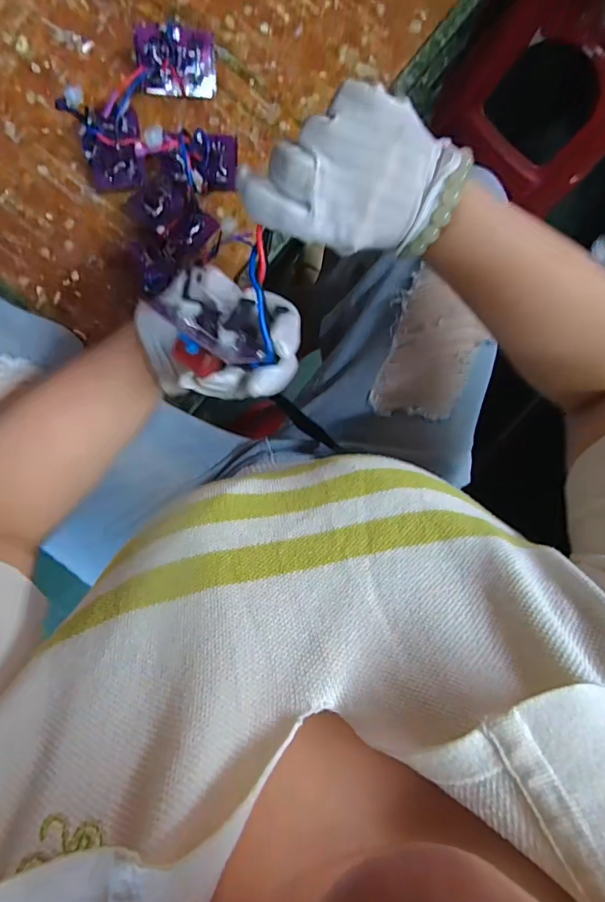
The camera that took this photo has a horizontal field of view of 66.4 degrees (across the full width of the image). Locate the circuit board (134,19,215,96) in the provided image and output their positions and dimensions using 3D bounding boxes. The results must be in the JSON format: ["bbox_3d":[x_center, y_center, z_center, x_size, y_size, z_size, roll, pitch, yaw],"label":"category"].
[{"bbox_3d":[-0.156,-0.487,0.581,0.092,0.006,0.067,-8,134,-12],"label":"circuit board"}]

